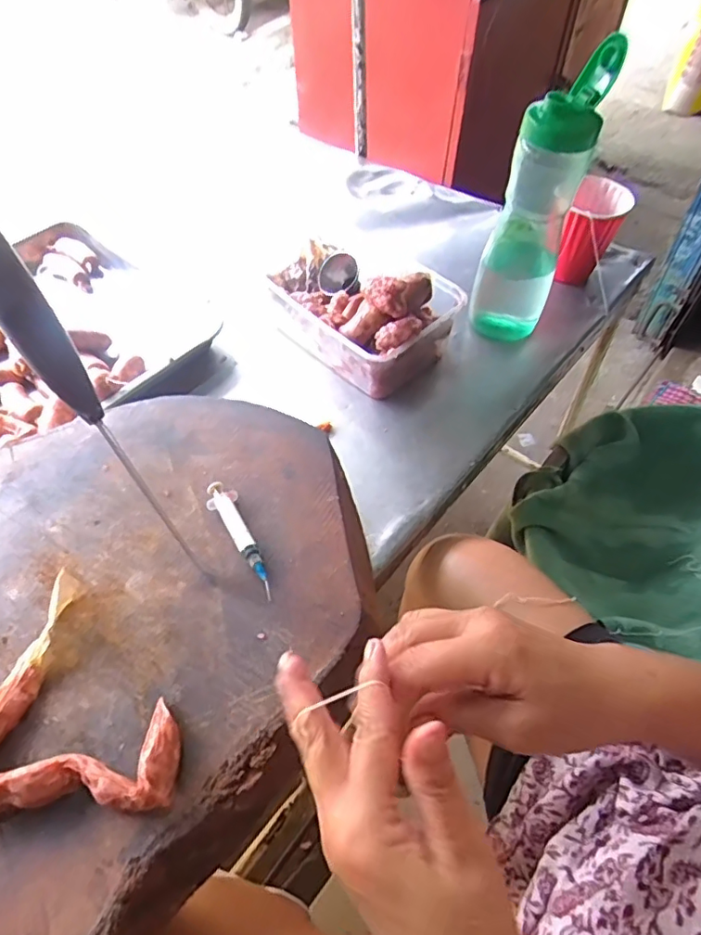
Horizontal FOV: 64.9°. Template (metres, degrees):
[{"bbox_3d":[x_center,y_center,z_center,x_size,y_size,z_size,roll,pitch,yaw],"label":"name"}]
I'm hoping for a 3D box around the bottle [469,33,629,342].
[{"bbox_3d":[0.198,-0.274,0.610,0.088,0.276,0.076,11,55,8],"label":"bottle"}]

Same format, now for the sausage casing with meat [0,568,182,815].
[{"bbox_3d":[-0.176,0.141,0.366,0.135,0.025,0.152,-4,53,1],"label":"sausage casing with meat"}]

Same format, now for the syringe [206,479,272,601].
[{"bbox_3d":[-0.085,0.054,0.433,0.023,0.012,0.108,-27,56,-16],"label":"syringe"}]

